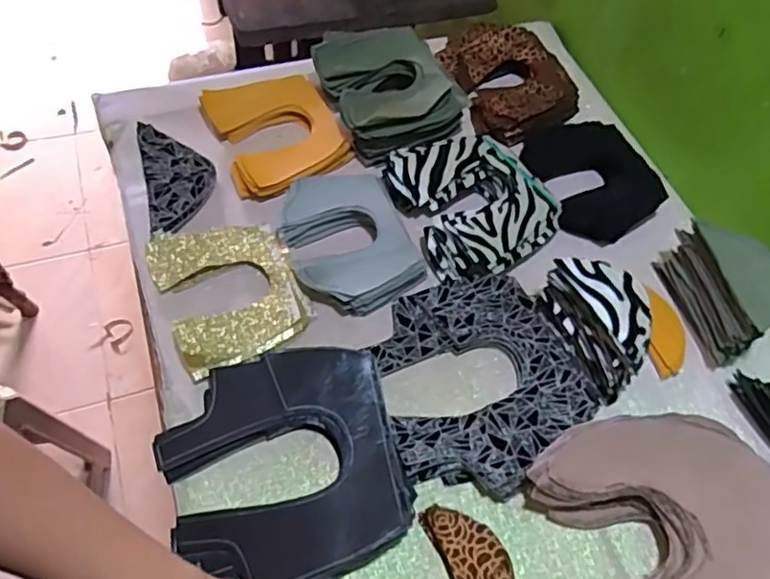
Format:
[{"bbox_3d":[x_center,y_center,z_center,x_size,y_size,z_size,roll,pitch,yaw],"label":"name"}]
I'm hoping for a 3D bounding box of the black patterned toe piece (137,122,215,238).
[{"bbox_3d":[-0.223,-0.123,0.687,0.071,0.013,0.142,-8,62,-19],"label":"black patterned toe piece"}]

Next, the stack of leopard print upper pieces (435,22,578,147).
[{"bbox_3d":[0.155,-0.267,0.803,0.140,0.052,0.173,-30,64,-22],"label":"stack of leopard print upper pieces"}]

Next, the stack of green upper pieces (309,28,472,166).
[{"bbox_3d":[0.004,-0.238,0.753,0.147,0.074,0.165,-21,61,-18],"label":"stack of green upper pieces"}]

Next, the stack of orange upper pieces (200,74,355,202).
[{"bbox_3d":[-0.124,-0.184,0.728,0.132,0.031,0.163,-20,61,-17],"label":"stack of orange upper pieces"}]

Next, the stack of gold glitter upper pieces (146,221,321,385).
[{"bbox_3d":[-0.151,-0.004,0.621,0.127,0.024,0.162,-21,61,-17],"label":"stack of gold glitter upper pieces"}]

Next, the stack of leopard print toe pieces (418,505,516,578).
[{"bbox_3d":[0.073,0.225,0.494,0.051,0.021,0.116,-15,60,-14],"label":"stack of leopard print toe pieces"}]

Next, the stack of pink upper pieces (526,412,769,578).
[{"bbox_3d":[0.239,0.188,0.511,0.198,0.040,0.192,-20,61,-17],"label":"stack of pink upper pieces"}]

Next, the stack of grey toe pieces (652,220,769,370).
[{"bbox_3d":[0.334,-0.005,0.620,0.059,0.091,0.131,-9,58,-10],"label":"stack of grey toe pieces"}]

